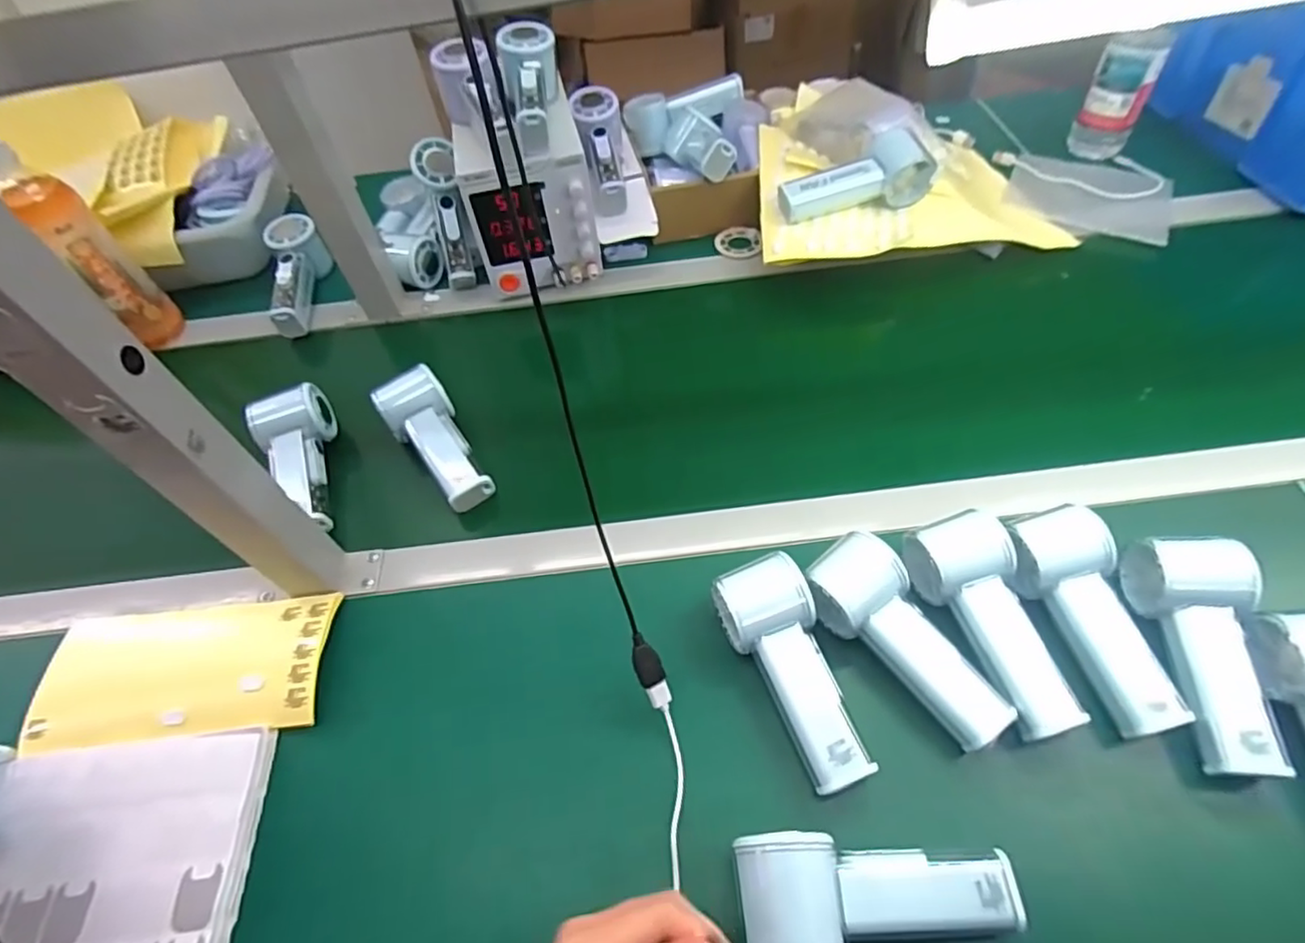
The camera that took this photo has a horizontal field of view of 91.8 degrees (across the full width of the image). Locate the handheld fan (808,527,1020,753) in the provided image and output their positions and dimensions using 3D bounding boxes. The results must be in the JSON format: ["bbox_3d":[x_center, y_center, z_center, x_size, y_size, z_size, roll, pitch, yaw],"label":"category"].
[{"bbox_3d":[0.173,0.119,0.438,0.060,0.058,0.152,-31,57,-16],"label":"handheld fan"}]

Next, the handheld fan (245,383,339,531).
[{"bbox_3d":[-0.322,-0.007,0.579,0.062,0.050,0.145,-19,70,-10],"label":"handheld fan"}]

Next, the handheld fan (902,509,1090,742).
[{"bbox_3d":[0.239,0.103,0.436,0.060,0.059,0.148,-19,54,-8],"label":"handheld fan"}]

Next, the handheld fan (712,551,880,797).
[{"bbox_3d":[0.099,0.136,0.434,0.059,0.061,0.150,-22,55,-10],"label":"handheld fan"}]

